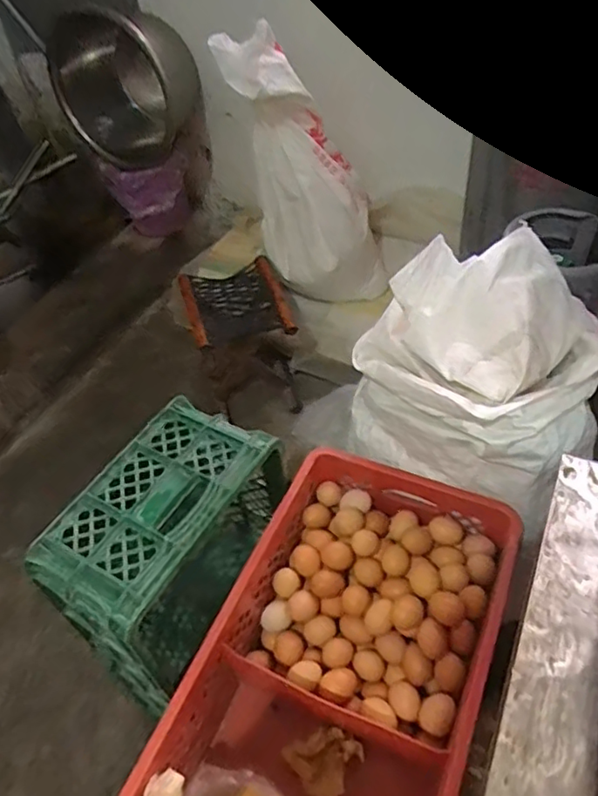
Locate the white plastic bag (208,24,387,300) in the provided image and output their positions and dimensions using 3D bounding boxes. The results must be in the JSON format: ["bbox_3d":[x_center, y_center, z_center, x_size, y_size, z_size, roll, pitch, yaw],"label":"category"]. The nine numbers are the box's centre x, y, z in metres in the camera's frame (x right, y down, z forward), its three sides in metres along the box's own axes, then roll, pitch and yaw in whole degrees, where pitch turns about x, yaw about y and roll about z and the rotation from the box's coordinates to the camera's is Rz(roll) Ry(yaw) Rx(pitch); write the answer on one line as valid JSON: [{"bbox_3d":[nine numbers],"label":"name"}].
[{"bbox_3d":[0.024,-0.591,1.591,0.221,0.739,0.283,9,46,46],"label":"white plastic bag"}]

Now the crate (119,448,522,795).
[{"bbox_3d":[0.044,0.403,0.766,0.321,0.210,0.642,16,52,20],"label":"crate"}]

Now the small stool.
[{"bbox_3d":[-0.143,-0.139,1.673,0.274,0.360,0.296,-16,48,-7],"label":"small stool"}]

